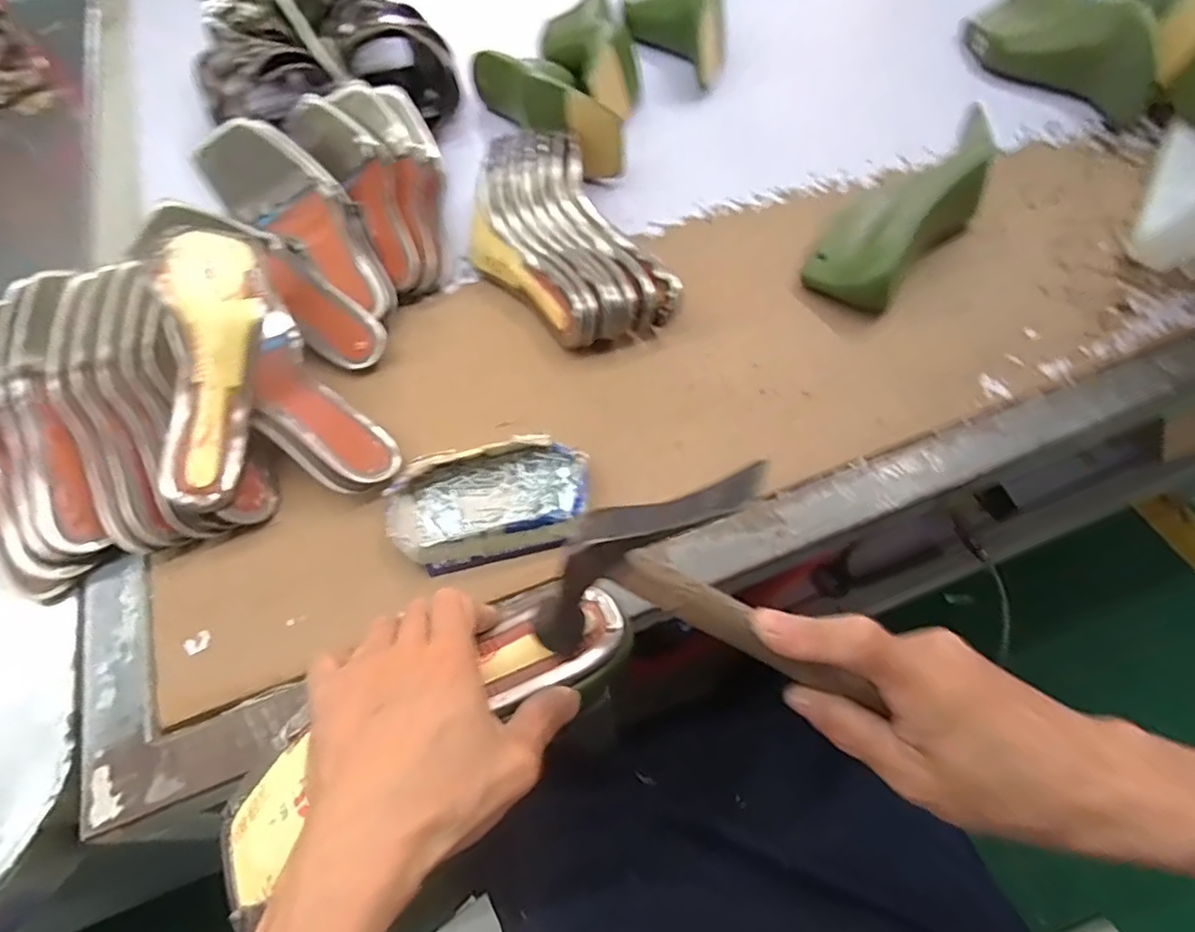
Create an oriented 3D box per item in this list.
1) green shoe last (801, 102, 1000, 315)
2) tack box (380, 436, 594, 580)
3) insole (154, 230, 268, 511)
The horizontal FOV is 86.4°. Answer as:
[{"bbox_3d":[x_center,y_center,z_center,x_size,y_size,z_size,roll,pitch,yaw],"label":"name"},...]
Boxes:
[{"bbox_3d":[0.261,-0.215,0.531,0.072,0.083,0.193,40,71,21],"label":"green shoe last"},{"bbox_3d":[-0.074,0.024,0.438,0.134,0.033,0.083,-9,62,-2],"label":"tack box"},{"bbox_3d":[-0.271,-0.080,0.445,0.072,0.056,0.221,-5,78,0],"label":"insole"}]

